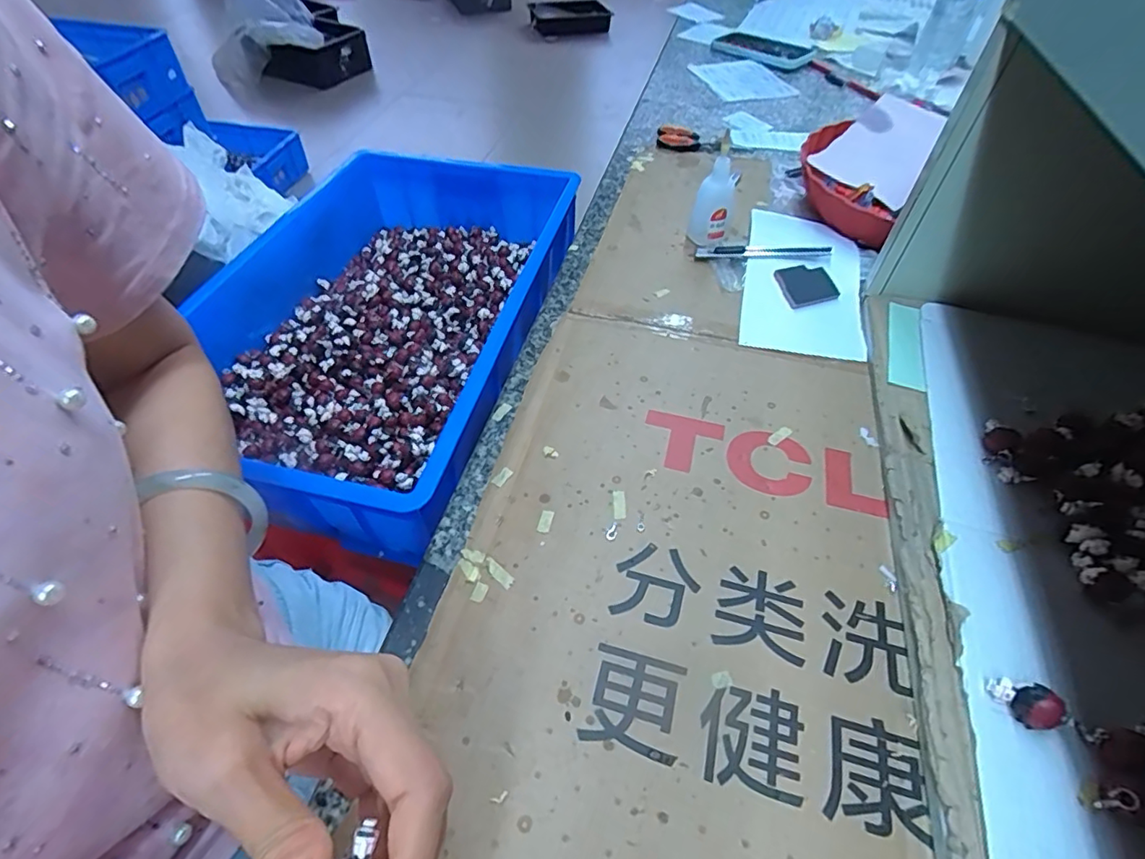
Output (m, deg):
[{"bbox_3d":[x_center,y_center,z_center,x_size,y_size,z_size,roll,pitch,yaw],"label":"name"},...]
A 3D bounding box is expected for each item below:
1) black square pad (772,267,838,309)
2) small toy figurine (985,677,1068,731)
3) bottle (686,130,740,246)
[{"bbox_3d":[0.218,-0.132,0.511,0.045,0.006,0.046,-13,66,0],"label":"black square pad"},{"bbox_3d":[0.219,0.131,0.266,0.014,0.018,0.030,-38,57,-25],"label":"small toy figurine"},{"bbox_3d":[0.138,-0.230,0.538,0.040,0.091,0.031,16,52,12],"label":"bottle"}]

